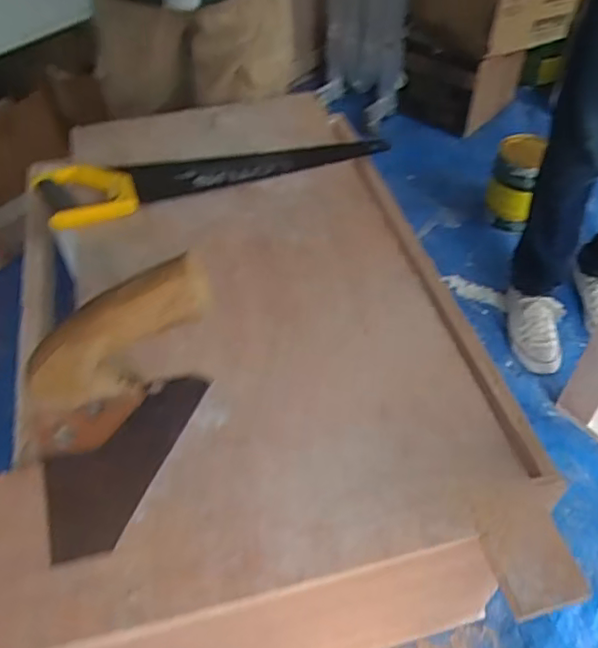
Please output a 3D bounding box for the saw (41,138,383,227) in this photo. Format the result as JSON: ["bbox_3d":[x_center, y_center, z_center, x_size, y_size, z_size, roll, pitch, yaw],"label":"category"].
[{"bbox_3d":[-0.139,-0.265,0.982,0.553,0.029,0.144,-17,51,-12],"label":"saw"}]

